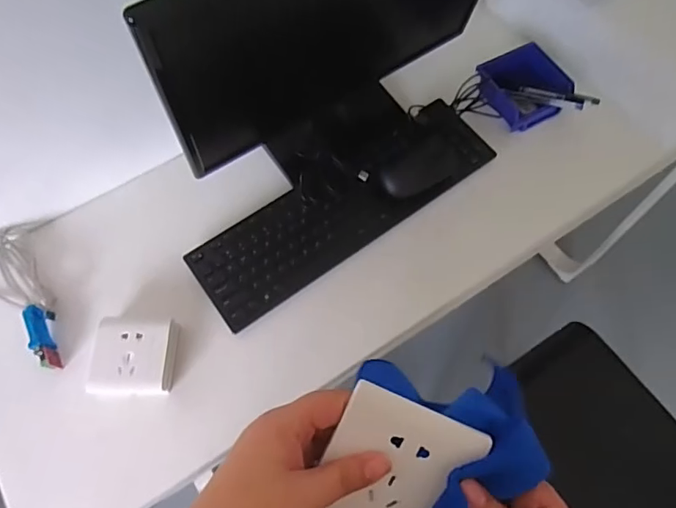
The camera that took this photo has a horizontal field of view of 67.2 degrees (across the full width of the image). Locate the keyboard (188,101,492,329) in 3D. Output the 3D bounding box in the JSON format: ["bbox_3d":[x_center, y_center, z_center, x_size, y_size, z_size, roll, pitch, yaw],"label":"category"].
[{"bbox_3d":[0.010,-0.070,0.685,0.425,0.035,0.121,-35,74,-10],"label":"keyboard"}]

